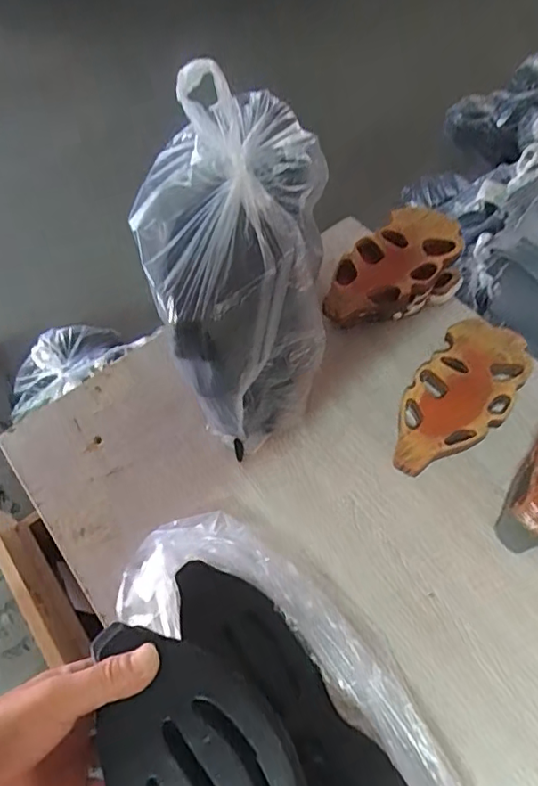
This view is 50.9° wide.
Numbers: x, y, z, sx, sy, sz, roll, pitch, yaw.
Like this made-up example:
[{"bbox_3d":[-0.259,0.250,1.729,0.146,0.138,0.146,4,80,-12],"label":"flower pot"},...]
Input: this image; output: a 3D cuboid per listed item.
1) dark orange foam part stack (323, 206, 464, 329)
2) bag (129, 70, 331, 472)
[{"bbox_3d":[0.158,-0.144,0.722,0.119,0.069,0.205,39,69,23],"label":"dark orange foam part stack"},{"bbox_3d":[-0.027,-0.128,0.594,0.163,0.290,0.283,1,59,5],"label":"bag"}]

